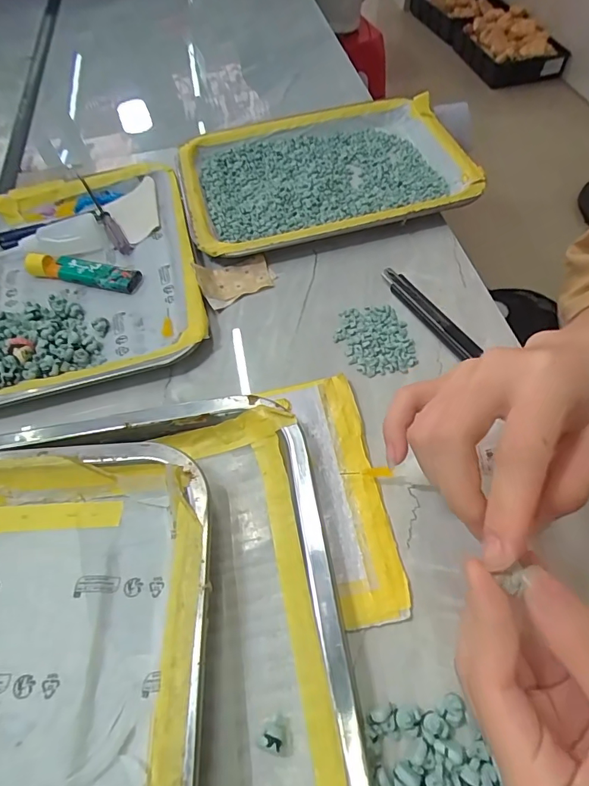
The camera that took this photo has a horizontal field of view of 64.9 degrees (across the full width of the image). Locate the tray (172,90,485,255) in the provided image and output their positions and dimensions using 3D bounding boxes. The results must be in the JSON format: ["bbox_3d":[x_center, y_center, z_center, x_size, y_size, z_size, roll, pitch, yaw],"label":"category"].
[{"bbox_3d":[0.027,-0.211,0.436,0.259,0.018,0.187,-13,56,-6],"label":"tray"}]

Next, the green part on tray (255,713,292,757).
[{"bbox_3d":[-0.010,0.156,0.210,0.015,0.010,0.015,-6,57,-1],"label":"green part on tray"}]

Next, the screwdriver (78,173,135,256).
[{"bbox_3d":[-0.178,-0.168,0.431,0.013,0.010,0.105,-29,71,-16],"label":"screwdriver"}]

